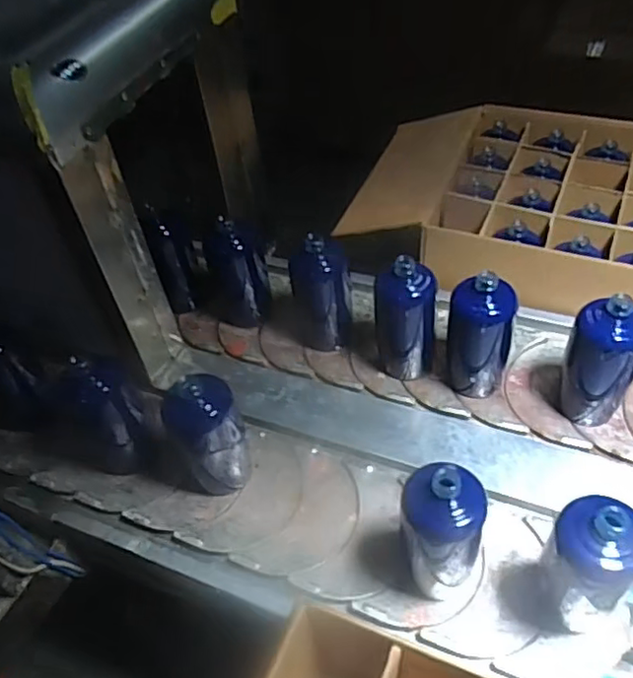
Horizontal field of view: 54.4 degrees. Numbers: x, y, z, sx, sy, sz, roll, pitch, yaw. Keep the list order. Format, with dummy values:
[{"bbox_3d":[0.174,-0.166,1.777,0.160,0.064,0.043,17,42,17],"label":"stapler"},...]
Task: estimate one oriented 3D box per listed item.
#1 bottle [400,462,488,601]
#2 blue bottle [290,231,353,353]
[{"bbox_3d":[0.127,0.195,0.626,0.080,0.181,0.066,12,50,17],"label":"bottle"},{"bbox_3d":[0.008,-0.071,0.888,0.082,0.185,0.082,-6,47,1],"label":"blue bottle"}]

